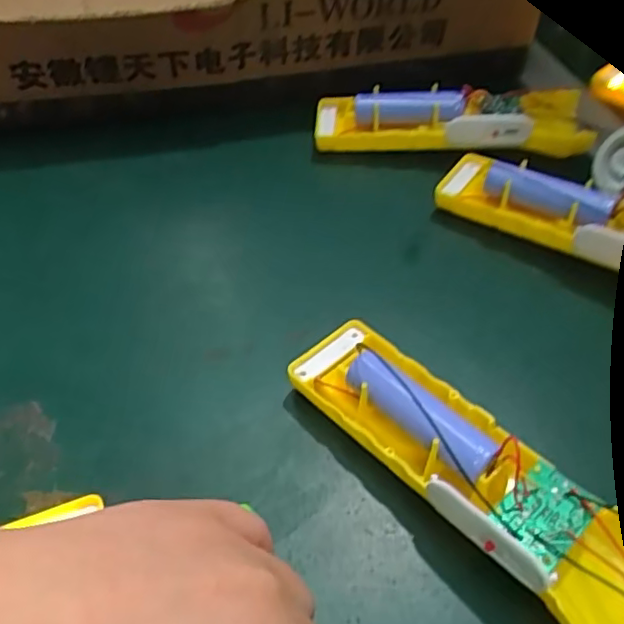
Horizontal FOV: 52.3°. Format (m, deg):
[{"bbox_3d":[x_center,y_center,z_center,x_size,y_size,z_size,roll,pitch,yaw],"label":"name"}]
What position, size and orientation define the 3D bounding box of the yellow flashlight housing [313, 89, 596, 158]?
[{"bbox_3d":[0.083,-0.116,0.390,0.160,0.033,0.039,5,49,6],"label":"yellow flashlight housing"}]

